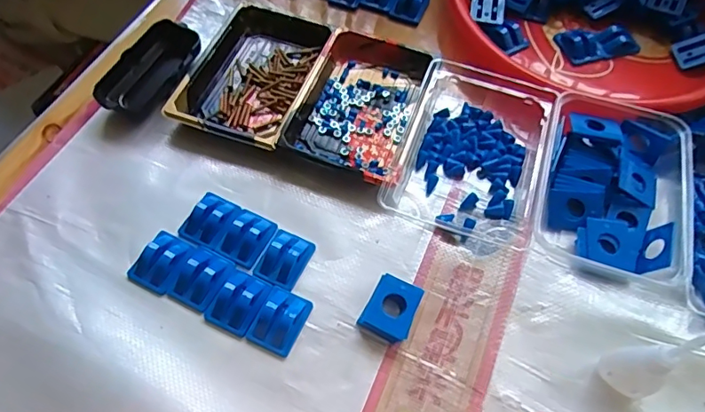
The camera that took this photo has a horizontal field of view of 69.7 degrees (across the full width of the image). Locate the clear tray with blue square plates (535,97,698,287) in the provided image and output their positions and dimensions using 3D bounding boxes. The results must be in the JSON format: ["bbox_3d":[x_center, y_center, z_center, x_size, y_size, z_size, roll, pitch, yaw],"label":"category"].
[{"bbox_3d":[0.217,-0.020,0.418,0.115,0.034,0.155,19,61,9],"label":"clear tray with blue square plates"}]

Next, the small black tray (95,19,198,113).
[{"bbox_3d":[-0.187,-0.127,0.476,0.056,0.021,0.106,23,61,11],"label":"small black tray"}]

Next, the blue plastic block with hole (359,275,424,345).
[{"bbox_3d":[0.029,0.076,0.373,0.036,0.015,0.042,24,61,11],"label":"blue plastic block with hole"}]

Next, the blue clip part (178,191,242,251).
[{"bbox_3d":[-0.113,0.009,0.405,0.037,0.011,0.045,24,61,11],"label":"blue clip part"}]

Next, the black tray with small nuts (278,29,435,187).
[{"bbox_3d":[0.009,-0.099,0.464,0.099,0.025,0.164,19,60,9],"label":"black tray with small nuts"}]

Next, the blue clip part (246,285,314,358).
[{"bbox_3d":[-0.053,0.081,0.367,0.034,0.015,0.045,23,61,11],"label":"blue clip part"}]

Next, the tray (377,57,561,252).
[{"bbox_3d":[0.108,-0.055,0.440,0.122,0.026,0.168,18,60,9],"label":"tray"}]

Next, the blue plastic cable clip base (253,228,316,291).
[{"bbox_3d":[-0.052,0.039,0.393,0.034,0.014,0.045,24,61,12],"label":"blue plastic cable clip base"}]

